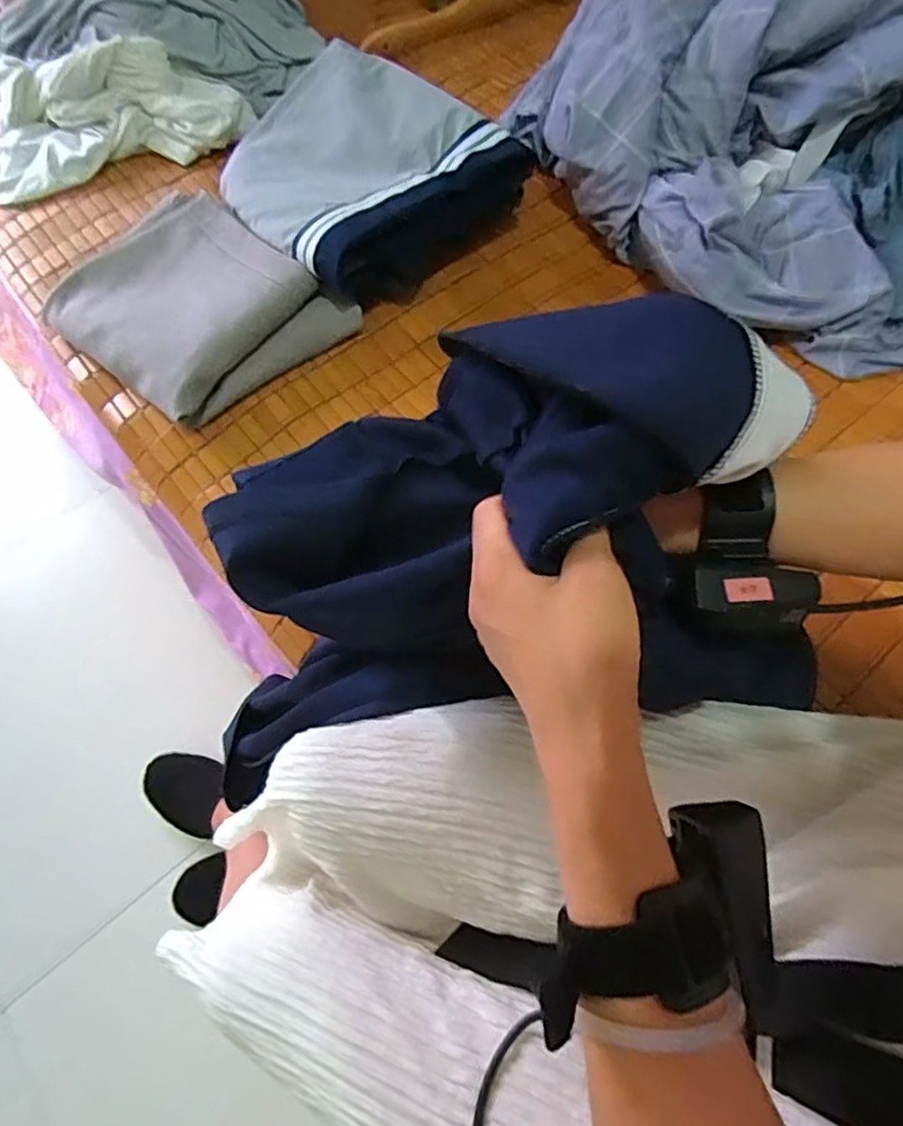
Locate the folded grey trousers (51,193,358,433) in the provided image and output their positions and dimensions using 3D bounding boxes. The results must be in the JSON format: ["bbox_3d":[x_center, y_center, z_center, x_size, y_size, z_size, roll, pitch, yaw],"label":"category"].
[{"bbox_3d":[-0.245,-0.241,0.608,0.233,0.059,0.192,36,69,17],"label":"folded grey trousers"}]

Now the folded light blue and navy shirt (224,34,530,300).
[{"bbox_3d":[-0.102,-0.394,0.655,0.253,0.103,0.244,37,70,17],"label":"folded light blue and navy shirt"}]

